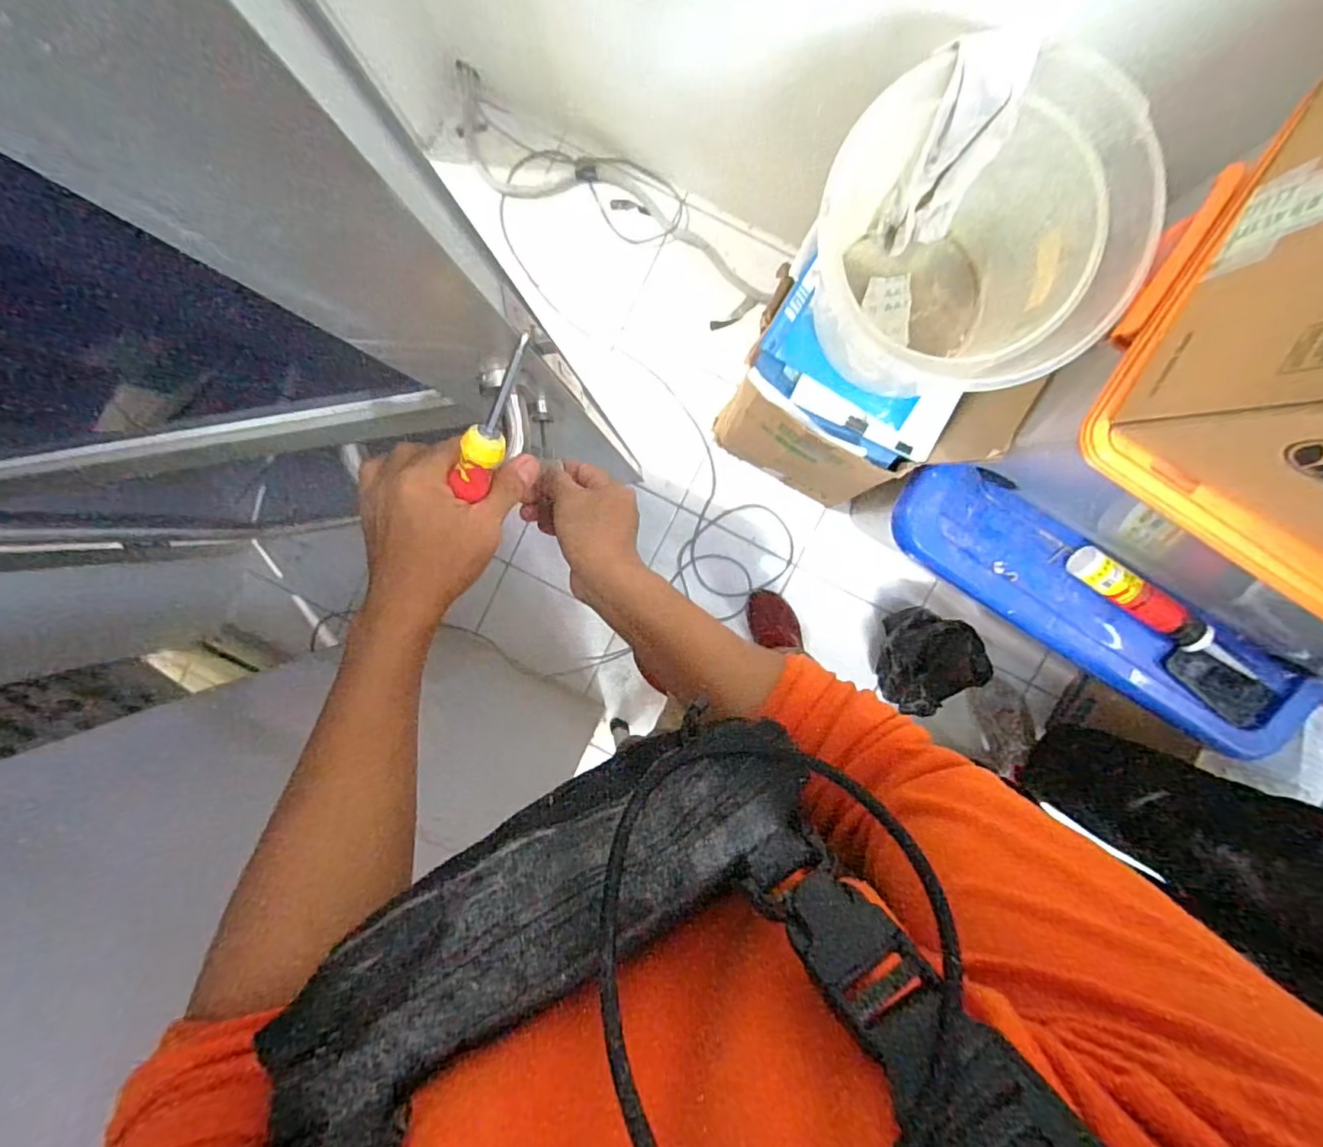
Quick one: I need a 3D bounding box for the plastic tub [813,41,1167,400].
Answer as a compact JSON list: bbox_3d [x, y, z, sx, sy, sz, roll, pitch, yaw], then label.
[{"bbox_3d":[0.313,-0.337,0.673,0.273,0.290,0.263,0,94,2],"label":"plastic tub"}]

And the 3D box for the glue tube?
[{"bbox_3d":[0.757,0.069,0.865,0.318,0.060,0.045,36,95,-1],"label":"glue tube"}]

